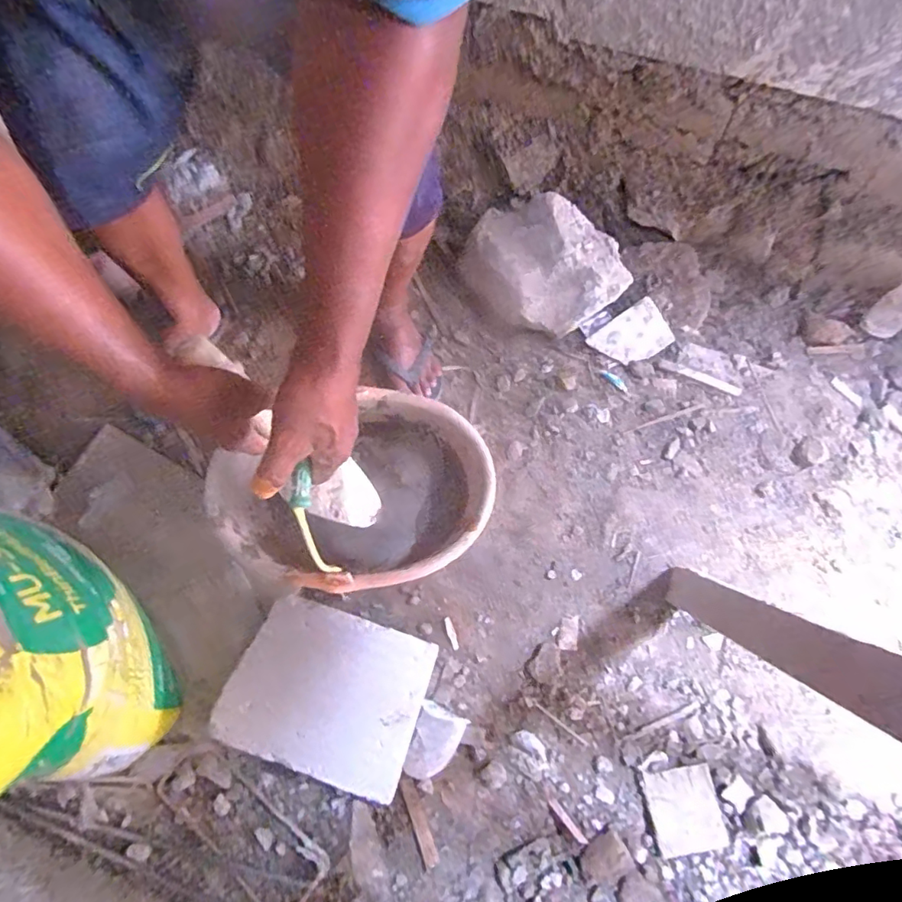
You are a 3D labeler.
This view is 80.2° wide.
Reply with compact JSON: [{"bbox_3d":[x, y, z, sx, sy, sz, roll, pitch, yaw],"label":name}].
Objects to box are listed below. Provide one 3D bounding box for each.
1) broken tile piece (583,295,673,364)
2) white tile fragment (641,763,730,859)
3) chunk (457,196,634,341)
[{"bbox_3d":[0.342,-0.212,1.011,0.131,0.022,0.101,-36,98,5],"label":"broken tile piece"},{"bbox_3d":[0.339,0.520,0.776,0.102,0.006,0.105,-9,69,-4],"label":"white tile fragment"},{"bbox_3d":[0.176,-0.349,1.022,0.189,0.152,0.290,-39,79,-13],"label":"chunk"}]

